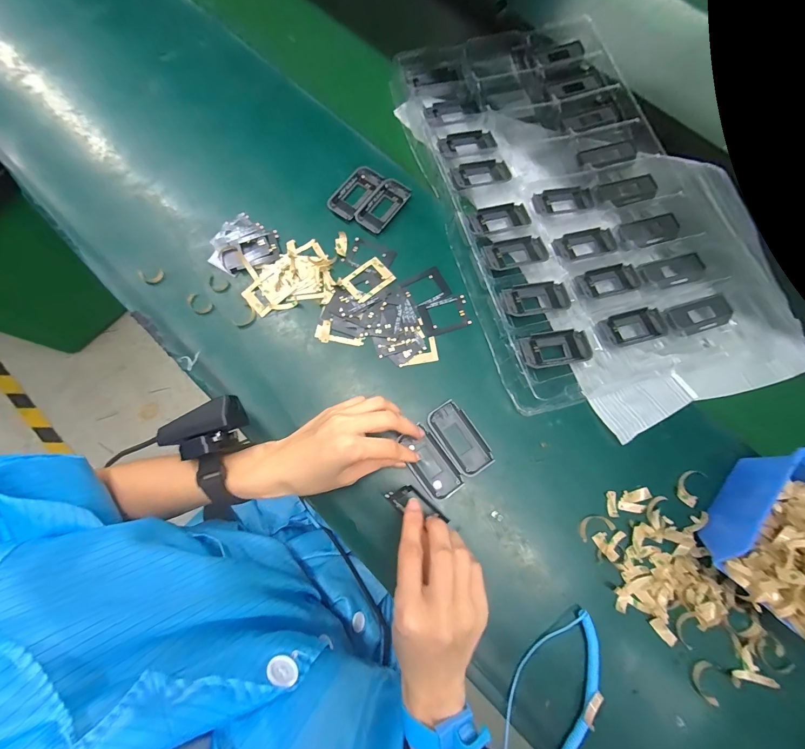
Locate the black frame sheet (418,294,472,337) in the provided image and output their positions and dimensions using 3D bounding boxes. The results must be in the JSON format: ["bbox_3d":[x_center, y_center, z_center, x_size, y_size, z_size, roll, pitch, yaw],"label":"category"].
[{"bbox_3d":[0.049,-0.067,0.395,0.055,0.004,0.039,-17,76,-4],"label":"black frame sheet"}]

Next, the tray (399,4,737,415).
[{"bbox_3d":[0.193,-0.235,0.424,0.299,0.033,0.509,-16,76,-4],"label":"tray"}]

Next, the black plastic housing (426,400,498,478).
[{"bbox_3d":[0.059,0.066,0.359,0.039,0.008,0.076,-34,78,-8],"label":"black plastic housing"}]

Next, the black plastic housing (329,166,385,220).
[{"bbox_3d":[-0.058,-0.224,0.428,0.037,0.008,0.075,33,78,8],"label":"black plastic housing"}]

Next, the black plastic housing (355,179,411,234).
[{"bbox_3d":[-0.024,-0.207,0.426,0.038,0.009,0.071,34,78,8],"label":"black plastic housing"}]

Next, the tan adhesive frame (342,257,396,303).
[{"bbox_3d":[-0.039,-0.110,0.401,0.052,0.004,0.039,-39,79,-10],"label":"tan adhesive frame"}]

